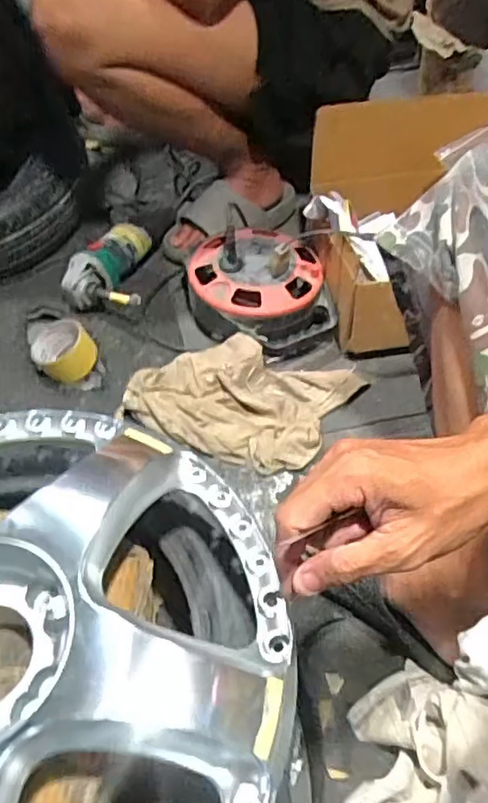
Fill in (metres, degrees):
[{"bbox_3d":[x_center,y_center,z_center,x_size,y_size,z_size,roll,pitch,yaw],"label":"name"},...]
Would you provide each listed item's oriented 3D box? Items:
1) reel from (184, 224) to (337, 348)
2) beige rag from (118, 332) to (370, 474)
[{"bbox_3d":[0.020,-0.181,0.955,0.209,0.126,0.232,-11,51,-8],"label":"reel"},{"bbox_3d":[-0.007,-0.014,0.868,0.294,0.052,0.219,16,53,14],"label":"beige rag"}]

